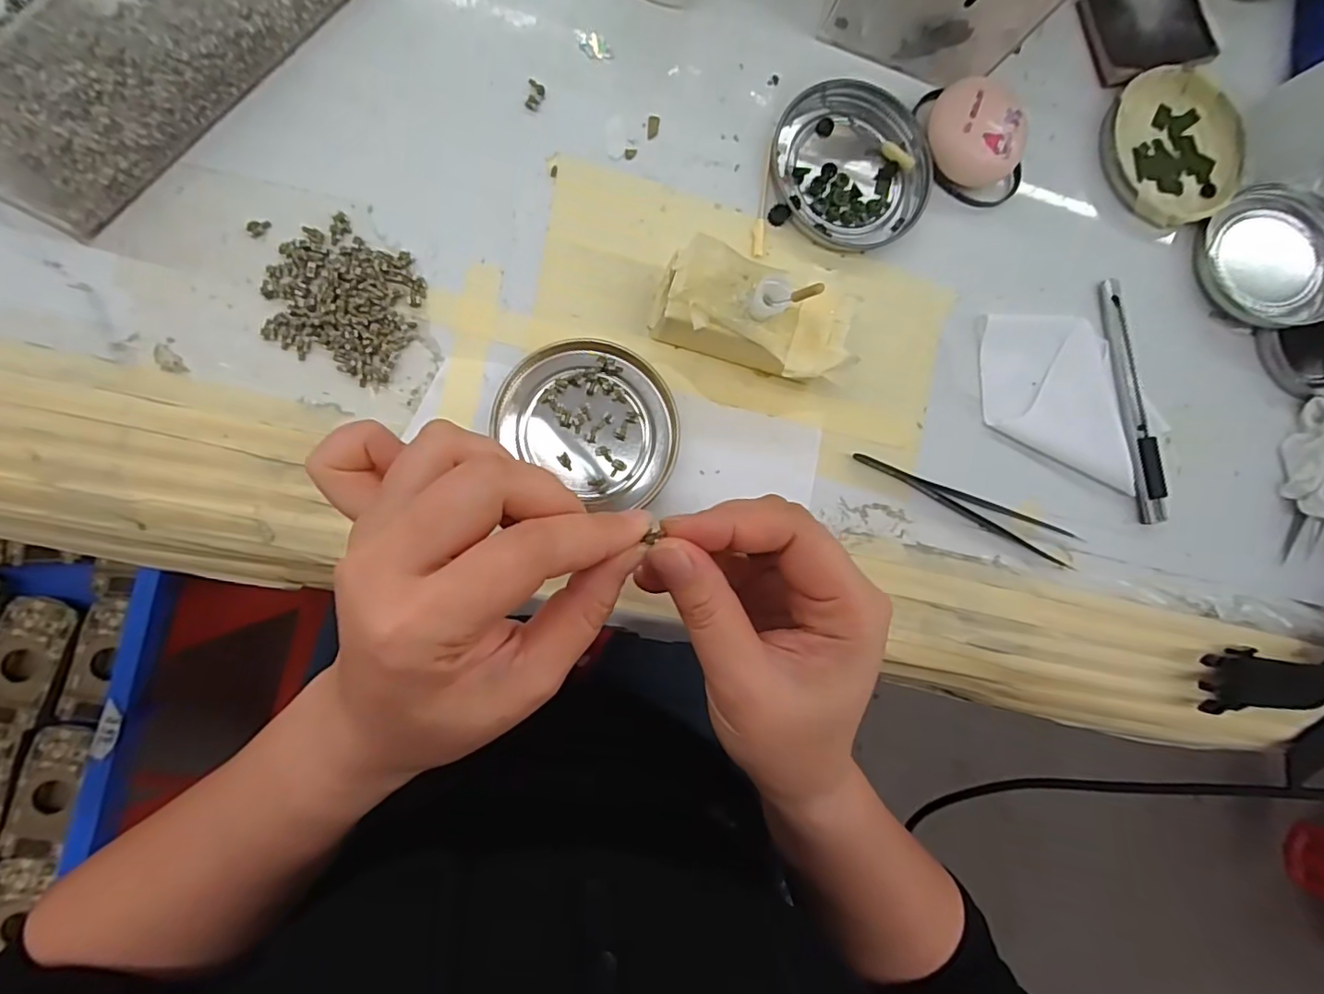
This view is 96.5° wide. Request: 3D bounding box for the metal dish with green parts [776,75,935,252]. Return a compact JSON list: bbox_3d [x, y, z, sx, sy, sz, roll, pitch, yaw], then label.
[{"bbox_3d":[0.091,-0.160,0.285,0.075,0.008,0.078,0,87,-10],"label":"metal dish with green parts"}]

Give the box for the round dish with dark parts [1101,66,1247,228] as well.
[{"bbox_3d":[0.275,-0.186,0.316,0.079,0.010,0.079,0,88,-9],"label":"round dish with dark parts"}]

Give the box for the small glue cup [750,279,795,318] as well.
[{"bbox_3d":[0.044,-0.081,0.238,0.014,0.014,0.015,0,87,-10],"label":"small glue cup"}]

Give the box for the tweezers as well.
[{"bbox_3d":[0.150,0.005,0.290,0.125,0.004,0.016,22,85,-8],"label":"tweezers"}]

